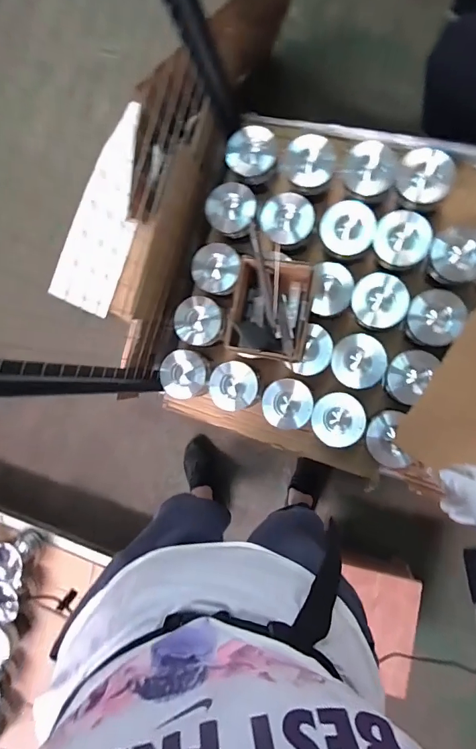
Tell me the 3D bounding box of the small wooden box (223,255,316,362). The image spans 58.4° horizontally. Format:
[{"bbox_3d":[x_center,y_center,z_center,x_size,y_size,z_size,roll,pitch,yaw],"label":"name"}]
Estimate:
[{"bbox_3d":[0.073,-0.135,0.916,0.156,0.109,0.191,12,92,9],"label":"small wooden box"}]

